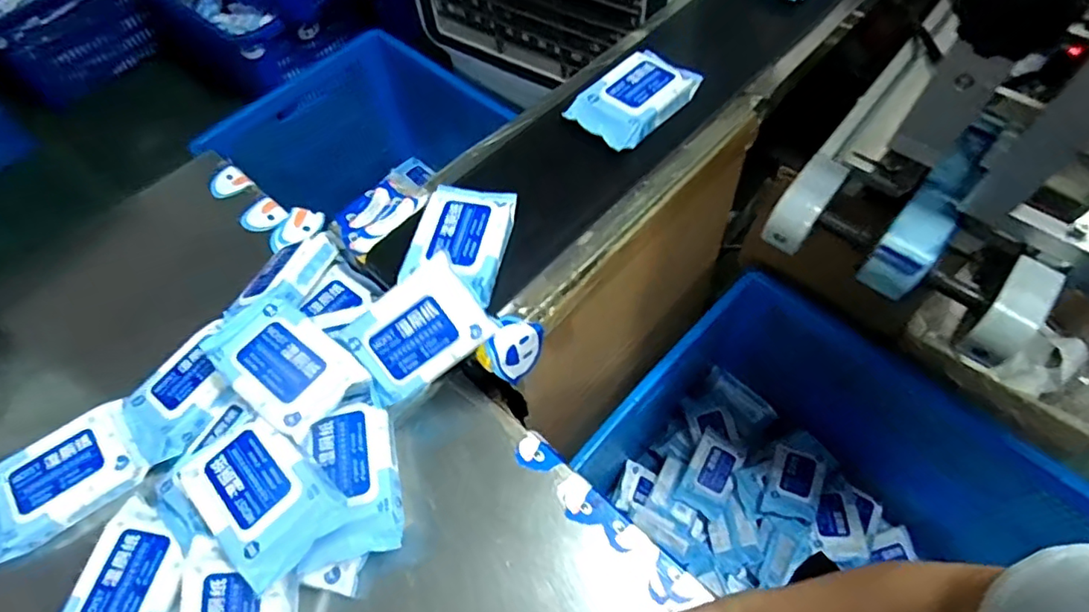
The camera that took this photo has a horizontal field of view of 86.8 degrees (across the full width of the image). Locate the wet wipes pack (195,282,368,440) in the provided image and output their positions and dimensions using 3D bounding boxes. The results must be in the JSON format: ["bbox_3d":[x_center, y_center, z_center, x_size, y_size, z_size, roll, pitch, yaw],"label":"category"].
[{"bbox_3d":[-0.295,0.056,0.650,0.179,0.037,0.109,39,68,22],"label":"wet wipes pack"}]

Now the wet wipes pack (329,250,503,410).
[{"bbox_3d":[-0.143,0.030,0.624,0.161,0.025,0.104,-35,88,9],"label":"wet wipes pack"}]

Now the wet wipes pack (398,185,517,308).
[{"bbox_3d":[-0.102,-0.083,0.687,0.107,0.028,0.161,9,60,7],"label":"wet wipes pack"}]

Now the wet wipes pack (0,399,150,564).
[{"bbox_3d":[-0.561,0.200,0.663,0.175,0.038,0.110,-35,64,-17],"label":"wet wipes pack"}]

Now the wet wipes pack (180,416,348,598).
[{"bbox_3d":[-0.285,0.185,0.580,0.107,0.027,0.157,-41,66,-20],"label":"wet wipes pack"}]

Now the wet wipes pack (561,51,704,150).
[{"bbox_3d":[0.126,-0.297,0.819,0.111,0.039,0.175,36,67,21],"label":"wet wipes pack"}]

